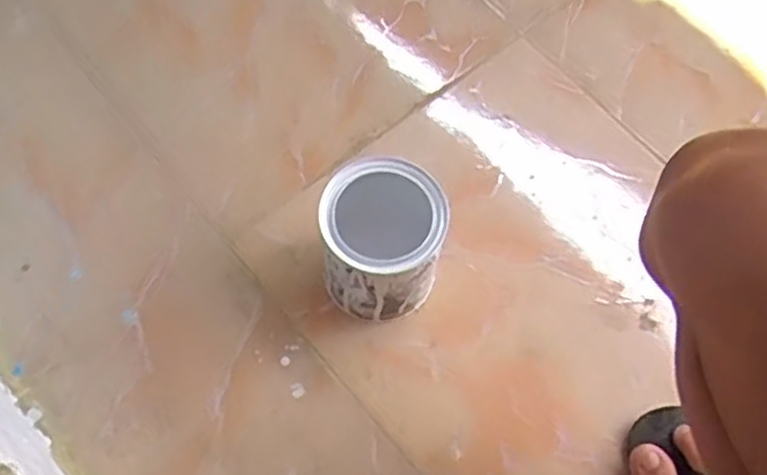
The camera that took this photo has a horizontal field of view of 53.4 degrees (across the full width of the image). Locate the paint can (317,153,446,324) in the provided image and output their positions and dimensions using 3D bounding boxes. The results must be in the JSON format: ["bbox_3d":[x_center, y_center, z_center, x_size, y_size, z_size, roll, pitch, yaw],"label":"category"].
[{"bbox_3d":[-0.001,0.006,0.681,0.100,0.125,0.105,1,66,-3],"label":"paint can"}]

